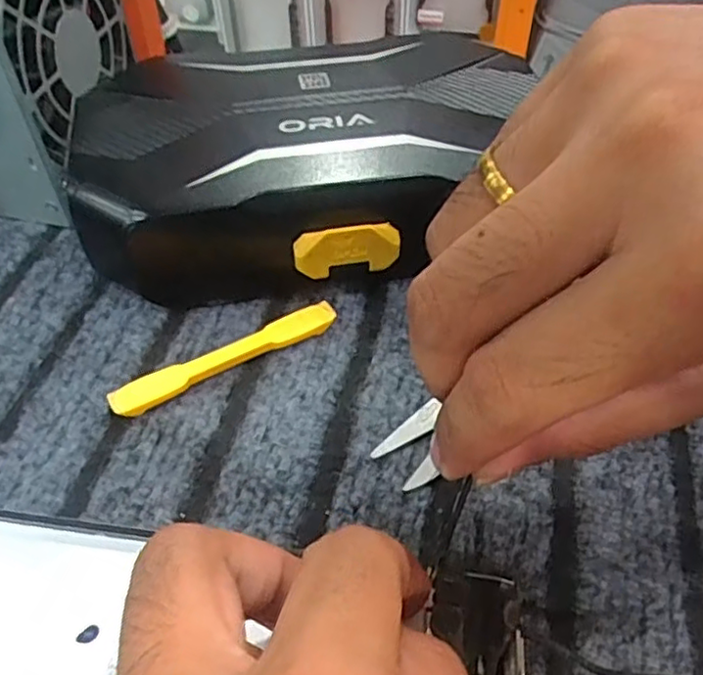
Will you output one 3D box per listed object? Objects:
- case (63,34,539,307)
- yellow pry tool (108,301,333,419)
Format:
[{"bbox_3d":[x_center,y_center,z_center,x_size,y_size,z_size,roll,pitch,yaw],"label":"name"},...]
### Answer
[{"bbox_3d":[-0.015,-0.066,0.256,0.174,0.053,0.104,-9,51,-8],"label":"case"},{"bbox_3d":[-0.042,0.007,0.224,0.080,0.008,0.010,-24,54,-20],"label":"yellow pry tool"}]

